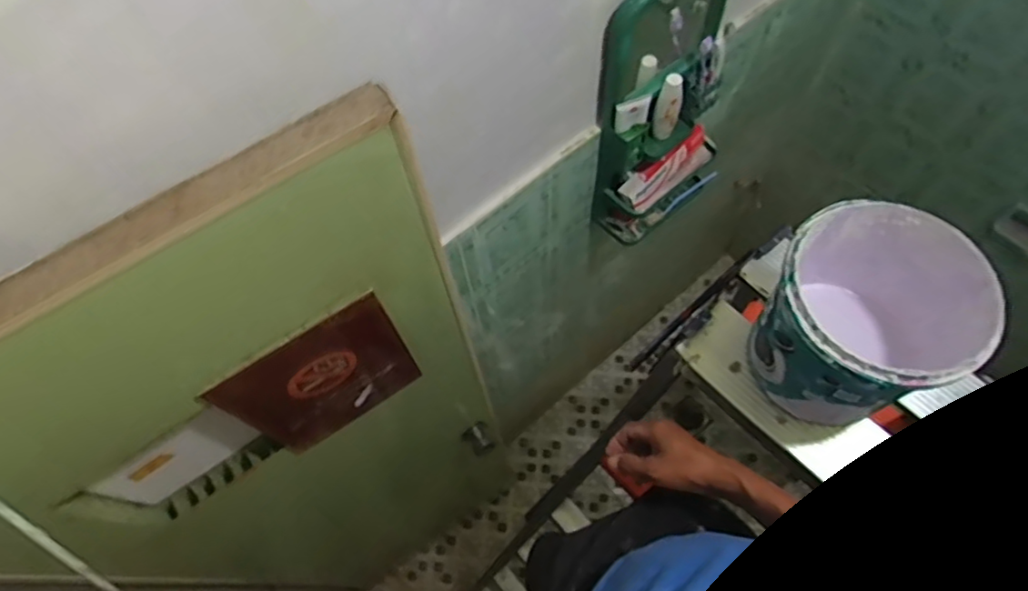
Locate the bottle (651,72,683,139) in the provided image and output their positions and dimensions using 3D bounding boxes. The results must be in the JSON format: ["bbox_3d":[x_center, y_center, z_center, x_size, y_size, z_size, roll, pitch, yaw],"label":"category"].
[{"bbox_3d":[0.269,-0.326,1.076,0.043,0.126,0.042,14,66,10],"label":"bottle"}]

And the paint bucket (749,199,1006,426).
[{"bbox_3d":[0.309,0.029,0.575,0.152,0.172,0.158,-1,65,3],"label":"paint bucket"}]

